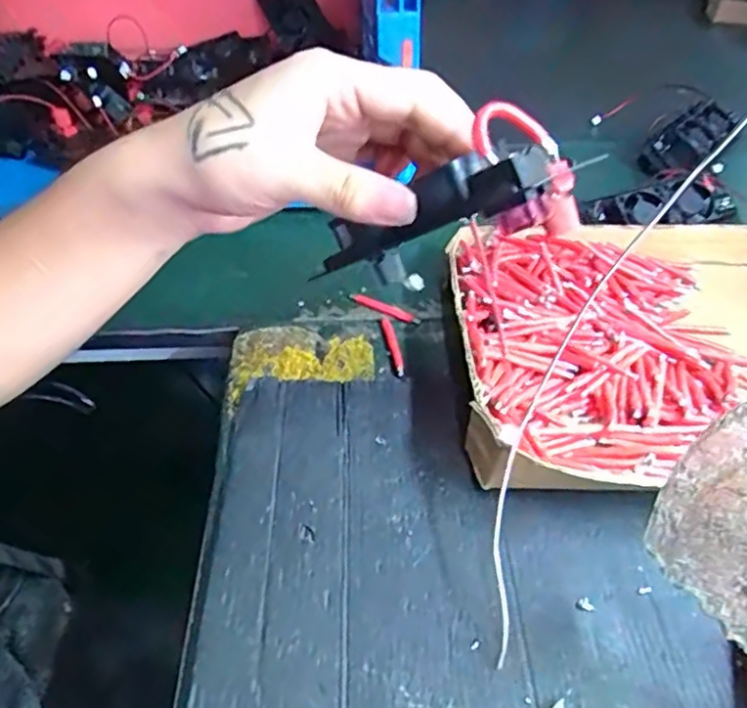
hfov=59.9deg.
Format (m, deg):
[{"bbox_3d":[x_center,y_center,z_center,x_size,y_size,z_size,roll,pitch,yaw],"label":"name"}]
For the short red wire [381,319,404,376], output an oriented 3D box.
[{"bbox_3d":[0.014,-0.005,0.441,0.007,0.004,0.057,-8,42,-6],"label":"short red wire"}]

